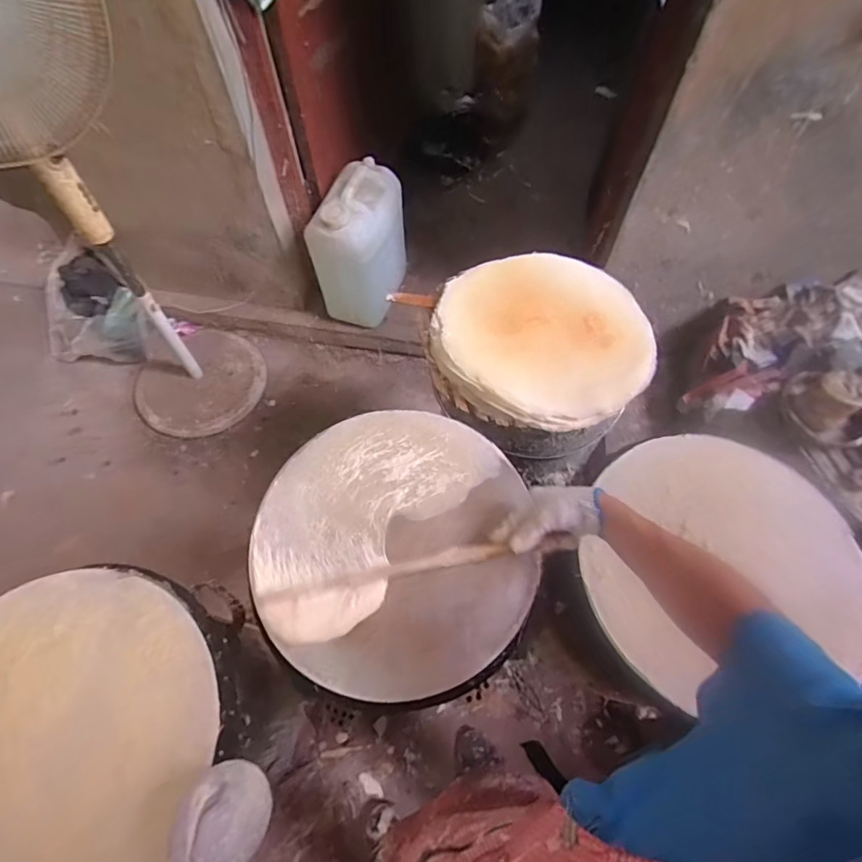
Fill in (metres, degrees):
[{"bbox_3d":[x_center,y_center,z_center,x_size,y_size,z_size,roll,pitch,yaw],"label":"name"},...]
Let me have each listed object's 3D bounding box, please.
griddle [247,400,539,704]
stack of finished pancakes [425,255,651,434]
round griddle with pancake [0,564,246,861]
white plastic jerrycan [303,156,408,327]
[{"bbox_3d":[-0.054,0.139,0.648,0.365,0.031,0.381,0,62,0],"label":"griddle"},{"bbox_3d":[0.202,-0.171,0.862,0.392,0.046,0.339,-4,62,-2],"label":"stack of finished pancakes"},{"bbox_3d":[-0.426,0.349,0.533,0.362,0.053,0.372,0,62,0],"label":"round griddle with pancake"},{"bbox_3d":[-0.208,-0.603,1.549,0.205,0.383,0.339,27,66,13],"label":"white plastic jerrycan"}]

